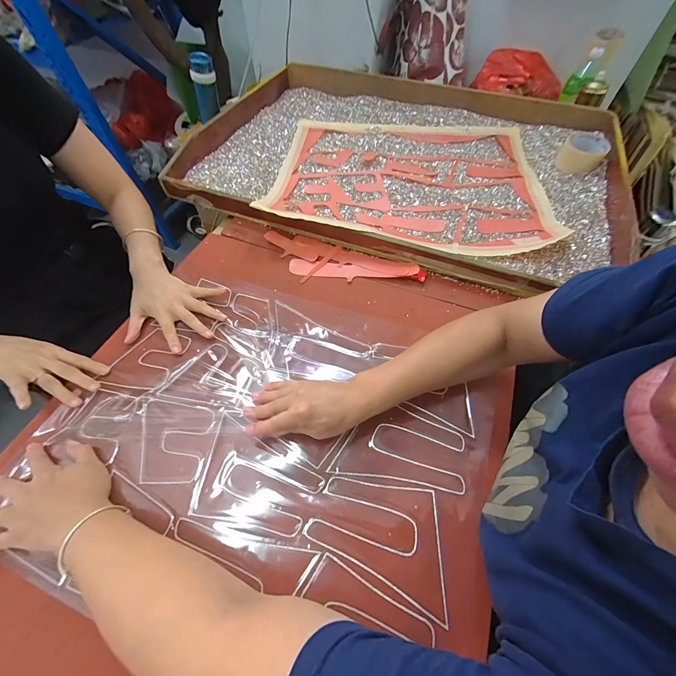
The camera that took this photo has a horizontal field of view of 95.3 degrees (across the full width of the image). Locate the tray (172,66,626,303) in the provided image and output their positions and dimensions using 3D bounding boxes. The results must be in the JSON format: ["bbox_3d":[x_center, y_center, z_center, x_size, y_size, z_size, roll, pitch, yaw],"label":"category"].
[{"bbox_3d":[0.137,-0.423,0.712,0.909,0.069,0.616,19,61,11],"label":"tray"}]

